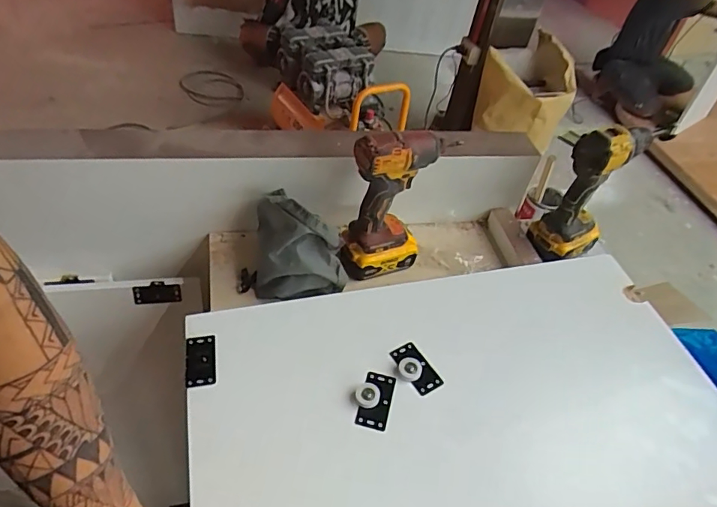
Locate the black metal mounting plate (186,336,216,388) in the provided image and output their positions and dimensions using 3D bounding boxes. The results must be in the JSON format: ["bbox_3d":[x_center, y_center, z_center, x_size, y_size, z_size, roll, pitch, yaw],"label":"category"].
[{"bbox_3d":[-0.203,0.138,0.647,0.038,0.005,0.072,-6,47,-11],"label":"black metal mounting plate"}]

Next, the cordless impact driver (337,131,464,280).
[{"bbox_3d":[0.055,-0.080,0.764,0.176,0.237,0.075,-25,53,-25],"label":"cordless impact driver"}]

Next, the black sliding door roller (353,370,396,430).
[{"bbox_3d":[0.019,0.179,0.624,0.046,0.011,0.072,13,47,8],"label":"black sliding door roller"}]

